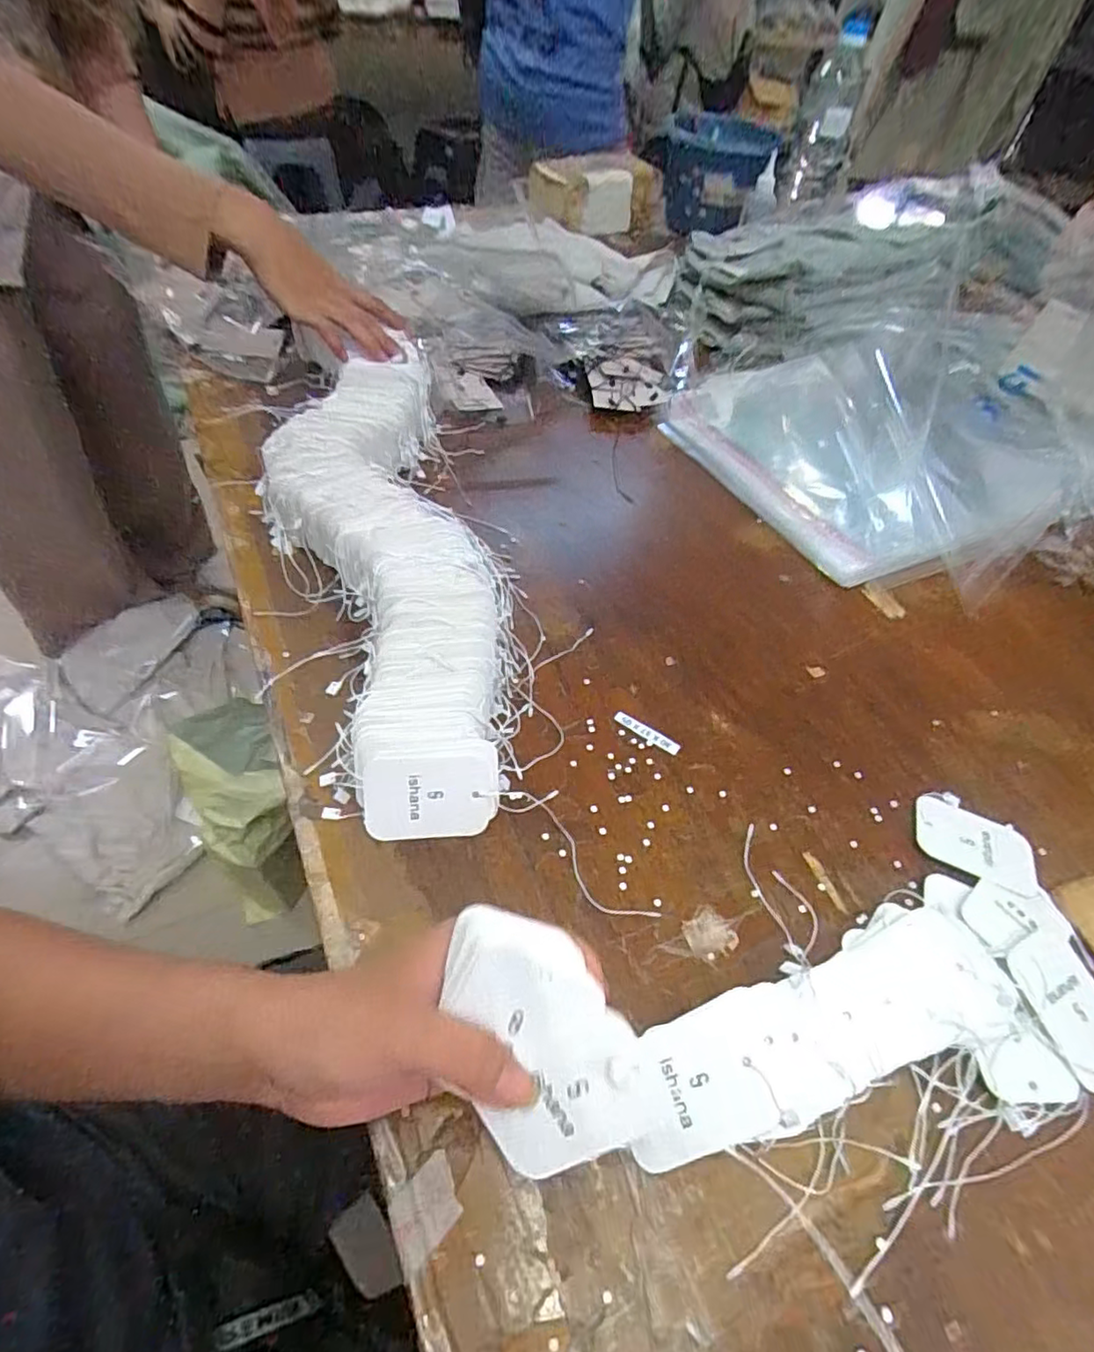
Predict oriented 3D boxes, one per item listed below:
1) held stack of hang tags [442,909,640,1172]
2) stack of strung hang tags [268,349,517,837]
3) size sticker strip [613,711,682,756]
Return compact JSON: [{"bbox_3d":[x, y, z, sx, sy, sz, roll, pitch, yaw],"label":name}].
[{"bbox_3d":[-0.006,0.136,0.237,0.054,0.058,0.090,-27,59,-23],"label":"held stack of hang tags"},{"bbox_3d":[-0.117,-0.100,0.473,0.155,0.064,0.457,-15,55,-16],"label":"stack of strung hang tags"},{"bbox_3d":[0.068,0.038,0.421,0.047,0.004,0.008,32,67,14],"label":"size sticker strip"}]

